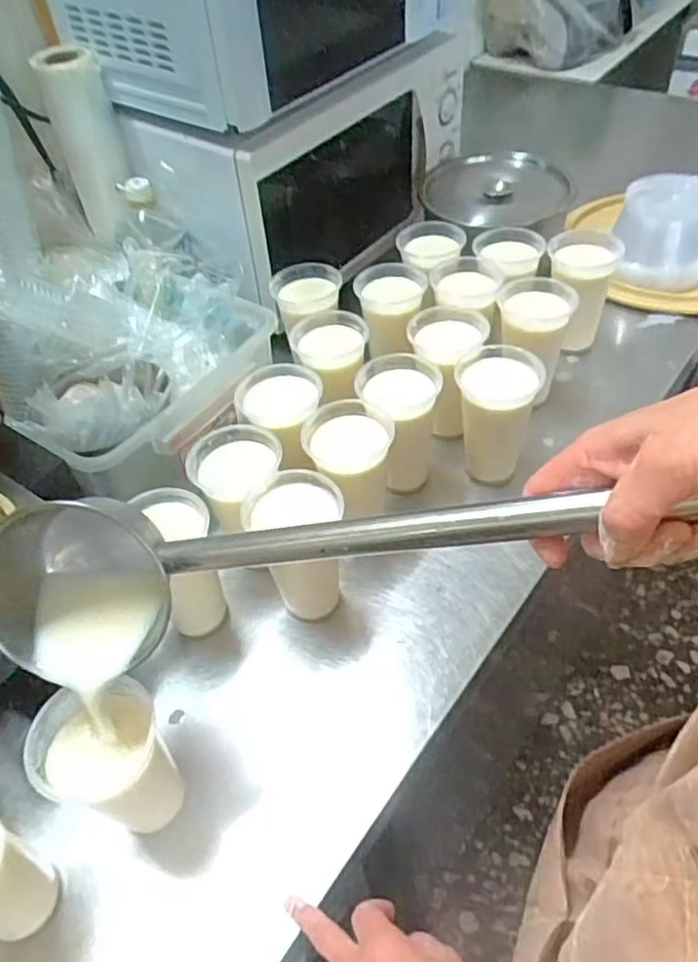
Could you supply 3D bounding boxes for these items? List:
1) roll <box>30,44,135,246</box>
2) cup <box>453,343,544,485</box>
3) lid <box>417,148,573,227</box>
[{"bbox_3d":[-0.329,-0.426,0.879,0.076,0.210,0.083,-21,49,-13],"label":"roll"},{"bbox_3d":[0.155,-0.060,0.741,0.085,0.136,0.093,9,49,14],"label":"cup"},{"bbox_3d":[0.214,-0.428,1.010,0.207,0.034,0.210,-6,47,1],"label":"lid"}]

